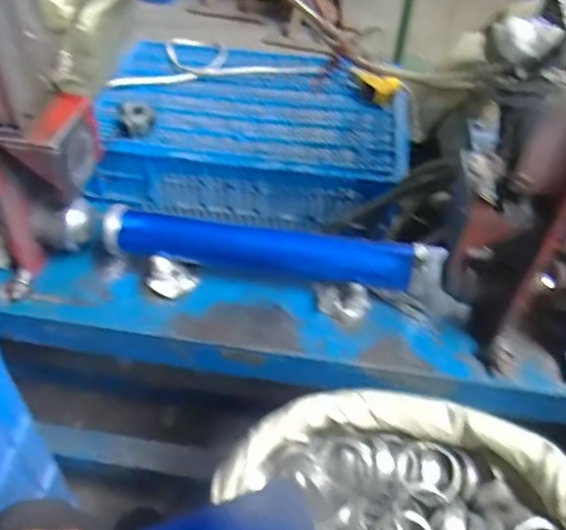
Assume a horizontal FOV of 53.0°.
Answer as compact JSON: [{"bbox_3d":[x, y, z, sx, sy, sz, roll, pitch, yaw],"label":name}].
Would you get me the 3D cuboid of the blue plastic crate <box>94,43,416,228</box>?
[{"bbox_3d":[-0.061,-0.287,1.199,0.608,0.172,0.406,6,45,4],"label":"blue plastic crate"}]

